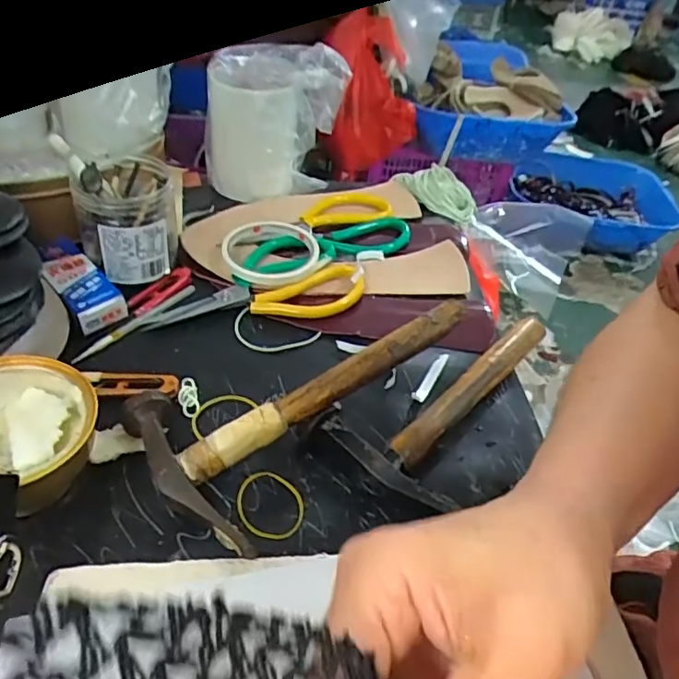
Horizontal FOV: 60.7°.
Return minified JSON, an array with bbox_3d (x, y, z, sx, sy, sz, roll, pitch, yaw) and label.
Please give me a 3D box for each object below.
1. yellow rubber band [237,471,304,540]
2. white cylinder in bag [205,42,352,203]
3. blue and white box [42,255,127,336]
[{"bbox_3d":[-0.043,0.103,0.365,0.042,0.004,0.048,4,42,-2],"label":"yellow rubber band"},{"bbox_3d":[-0.078,-0.231,0.605,0.110,0.140,0.116,-26,51,-31],"label":"white cylinder in bag"},{"bbox_3d":[-0.210,-0.040,0.475,0.037,0.027,0.079,-29,53,-33],"label":"blue and white box"}]

